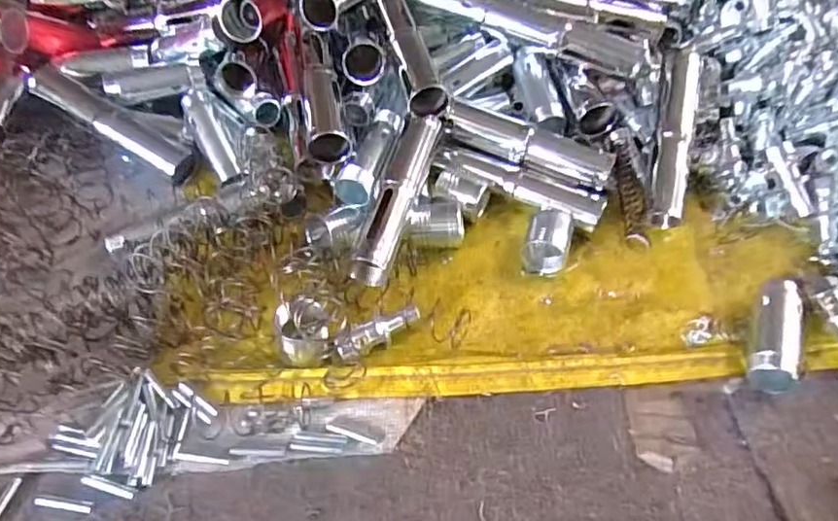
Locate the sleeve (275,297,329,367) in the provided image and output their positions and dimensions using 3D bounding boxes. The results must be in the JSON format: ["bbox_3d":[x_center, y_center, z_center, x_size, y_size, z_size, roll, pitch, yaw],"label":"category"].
[{"bbox_3d":[-0.064,0.040,0.324,0.027,0.027,0.026,1,52,-1],"label":"sleeve"}]

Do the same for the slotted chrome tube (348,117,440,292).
[{"bbox_3d":[-0.013,-0.041,0.367,0.024,0.026,0.125,13,53,8],"label":"slotted chrome tube"}]

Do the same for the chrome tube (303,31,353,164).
[{"bbox_3d":[-0.065,-0.114,0.400,0.026,0.022,0.111,-7,53,-7],"label":"chrome tube"}]

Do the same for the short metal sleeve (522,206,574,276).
[{"bbox_3d":[0.085,-0.013,0.380,0.028,0.024,0.039,14,53,9],"label":"short metal sleeve"}]

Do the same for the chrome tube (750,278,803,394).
[{"bbox_3d":[0.209,0.041,0.340,0.024,0.024,0.078,18,54,12],"label":"chrome tube"}]

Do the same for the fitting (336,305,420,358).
[{"bbox_3d":[-0.023,0.044,0.336,0.051,0.015,0.014,-28,58,-21],"label":"fitting"}]

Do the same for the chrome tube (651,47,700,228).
[{"bbox_3d":[0.179,-0.089,0.408,0.020,0.015,0.130,10,78,4],"label":"chrome tube"}]

